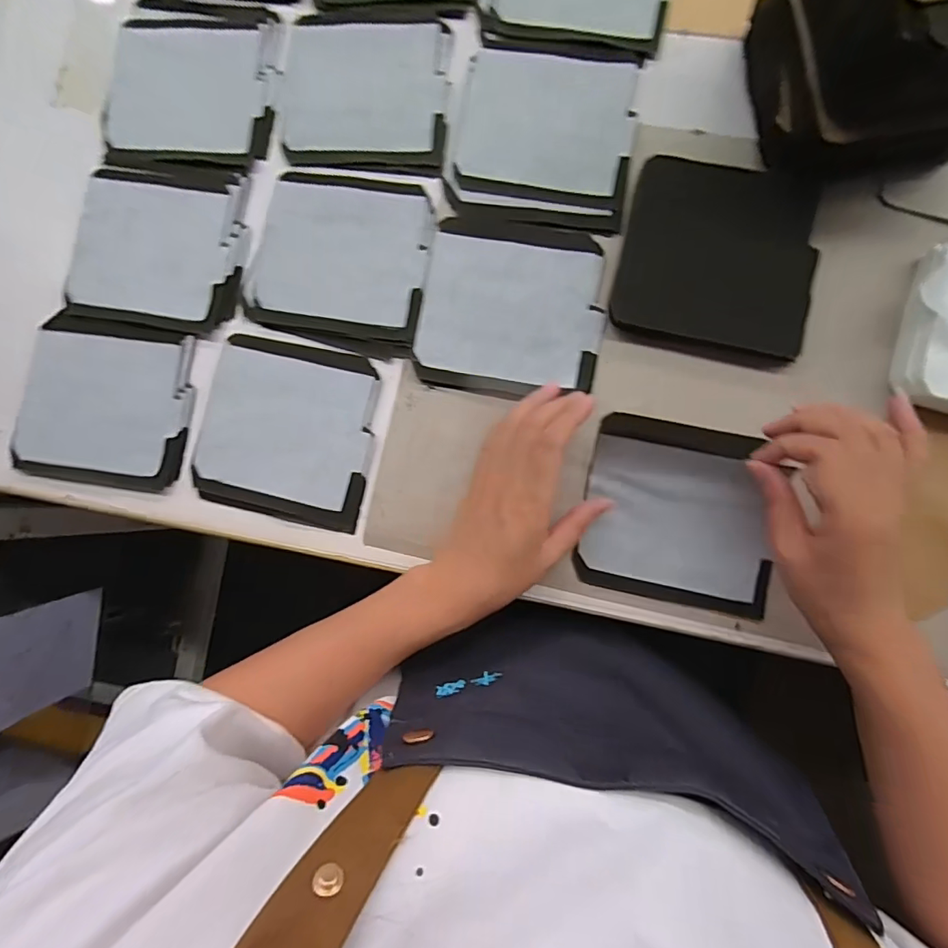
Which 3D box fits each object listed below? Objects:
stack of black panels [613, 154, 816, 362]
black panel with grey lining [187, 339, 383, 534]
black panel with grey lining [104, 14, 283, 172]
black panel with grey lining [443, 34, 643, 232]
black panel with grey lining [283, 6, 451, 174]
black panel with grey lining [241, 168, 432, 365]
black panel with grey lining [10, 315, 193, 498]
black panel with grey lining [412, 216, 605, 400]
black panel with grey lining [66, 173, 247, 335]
[{"bbox_3d":[0.180,-0.163,0.370,0.134,0.012,0.137,13,86,14],"label":"stack of black panels"},{"bbox_3d":[-0.146,-0.035,0.392,0.136,0.007,0.134,11,87,4],"label":"black panel with grey lining"},{"bbox_3d":[-0.237,-0.322,0.419,0.140,0.004,0.128,8,87,4],"label":"black panel with grey lining"},{"bbox_3d":[0.056,-0.269,0.392,0.133,0.008,0.146,10,87,4],"label":"black panel with grey lining"},{"bbox_3d":[-0.089,-0.318,0.412,0.135,0.006,0.138,5,87,4],"label":"black panel with grey lining"},{"bbox_3d":[-0.107,-0.172,0.398,0.144,0.005,0.136,14,88,5],"label":"black panel with grey lining"},{"bbox_3d":[-0.300,-0.060,0.405,0.141,0.006,0.133,8,87,4],"label":"black panel with grey lining"},{"bbox_3d":[0.029,-0.128,0.387,0.138,0.005,0.135,9,87,4],"label":"black panel with grey lining"},{"bbox_3d":[-0.258,-0.183,0.407,0.139,0.010,0.126,8,87,4],"label":"black panel with grey lining"}]

